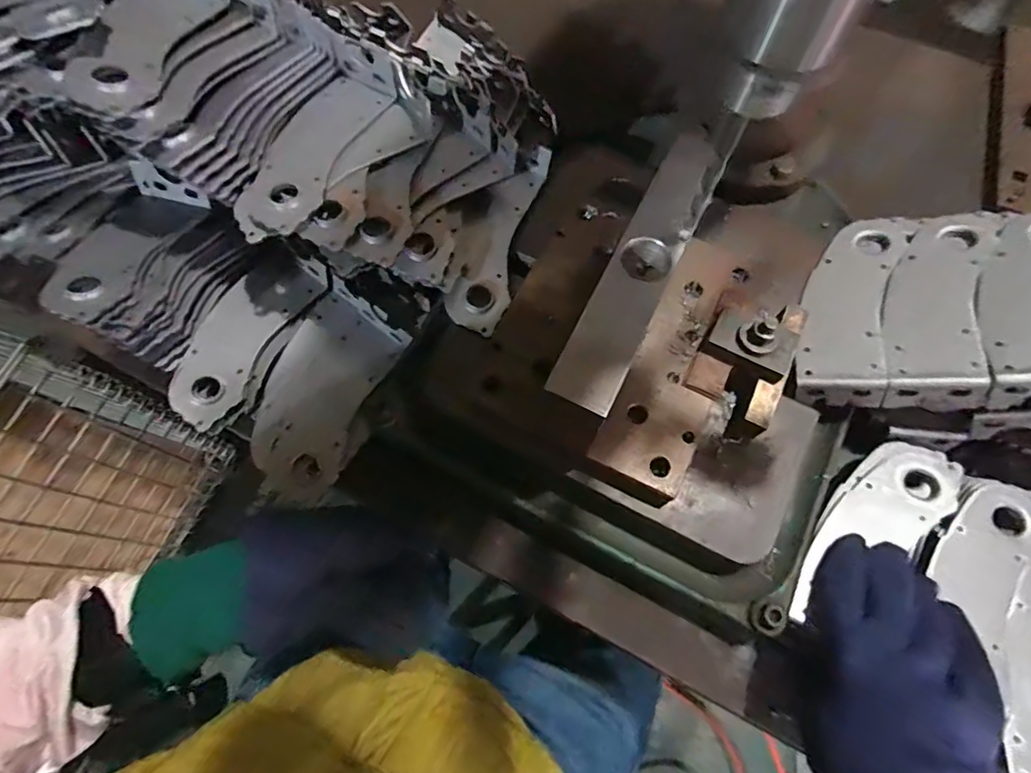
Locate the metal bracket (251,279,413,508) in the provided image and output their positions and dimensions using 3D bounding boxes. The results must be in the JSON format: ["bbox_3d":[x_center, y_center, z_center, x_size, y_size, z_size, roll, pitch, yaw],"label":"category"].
[{"bbox_3d":[-0.175,0.005,0.491,0.097,0.023,0.186,25,72,9],"label":"metal bracket"}]

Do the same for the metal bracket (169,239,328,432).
[{"bbox_3d":[-0.242,-0.050,0.486,0.066,0.037,0.175,24,72,9],"label":"metal bracket"}]

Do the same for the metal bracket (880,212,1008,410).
[{"bbox_3d":[0.350,-0.064,0.446,0.085,0.039,0.183,10,62,27],"label":"metal bracket"}]

